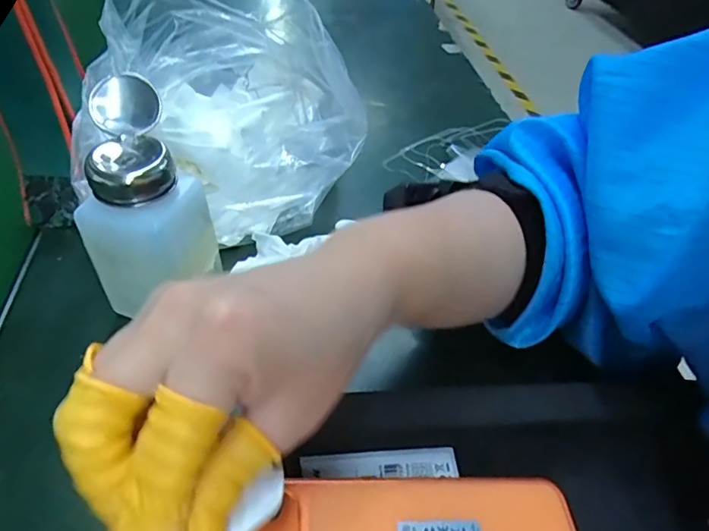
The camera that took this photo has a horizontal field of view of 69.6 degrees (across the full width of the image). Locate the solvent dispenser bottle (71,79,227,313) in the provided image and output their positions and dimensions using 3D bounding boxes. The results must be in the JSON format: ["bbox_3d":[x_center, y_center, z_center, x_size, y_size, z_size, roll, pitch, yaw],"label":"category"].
[{"bbox_3d":[-0.113,-0.025,0.276,0.066,0.120,0.066,-22,49,-20],"label":"solvent dispenser bottle"}]

